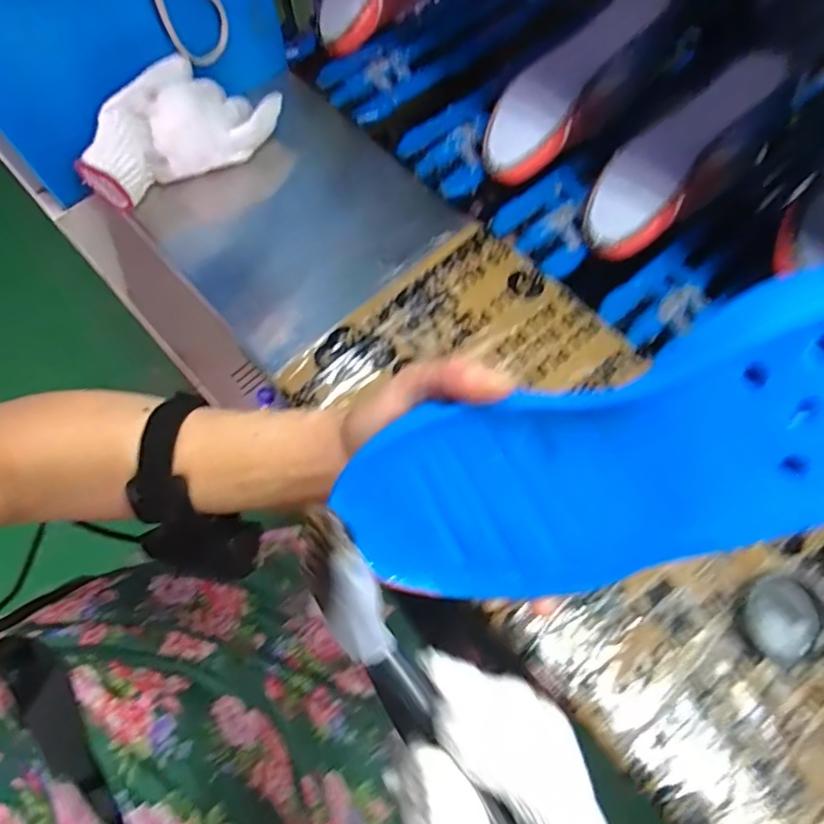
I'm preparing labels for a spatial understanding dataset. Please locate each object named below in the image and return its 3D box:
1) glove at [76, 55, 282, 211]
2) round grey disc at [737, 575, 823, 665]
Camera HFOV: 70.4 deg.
[{"bbox_3d":[-0.221,-0.268,0.546,0.183,0.073,0.074,-29,71,-11],"label":"glove"},{"bbox_3d":[0.262,0.144,0.414,0.054,0.017,0.056,0,68,0],"label":"round grey disc"}]

